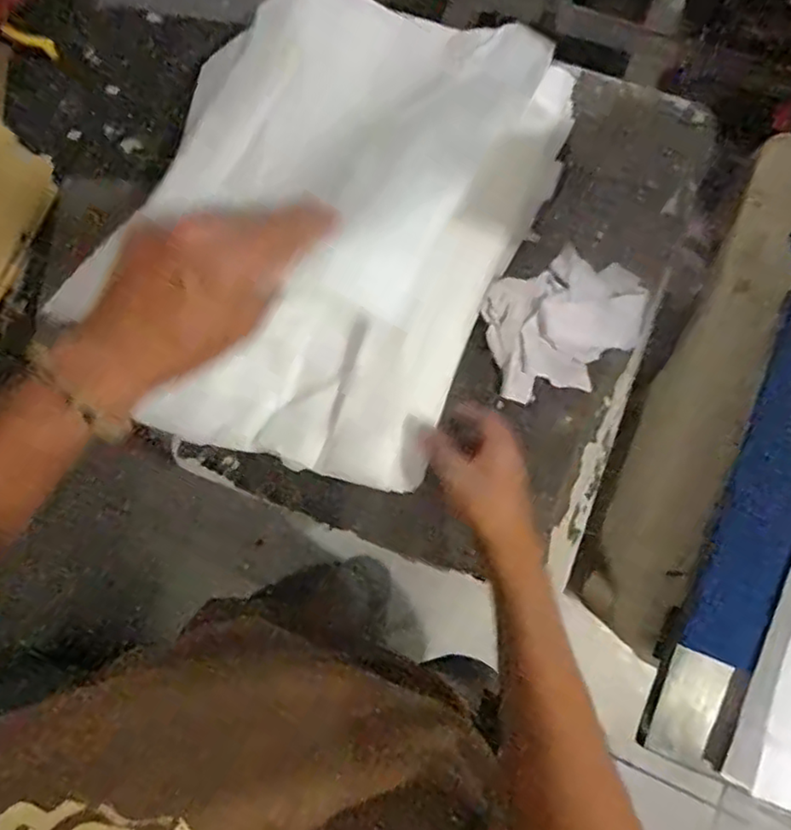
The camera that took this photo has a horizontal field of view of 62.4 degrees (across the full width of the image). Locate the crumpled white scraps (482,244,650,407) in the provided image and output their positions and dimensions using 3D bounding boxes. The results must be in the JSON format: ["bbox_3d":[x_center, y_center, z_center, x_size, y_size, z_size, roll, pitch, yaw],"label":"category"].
[{"bbox_3d":[0.165,-0.091,0.628,0.172,0.046,0.123,-34,80,-6],"label":"crumpled white scraps"}]

